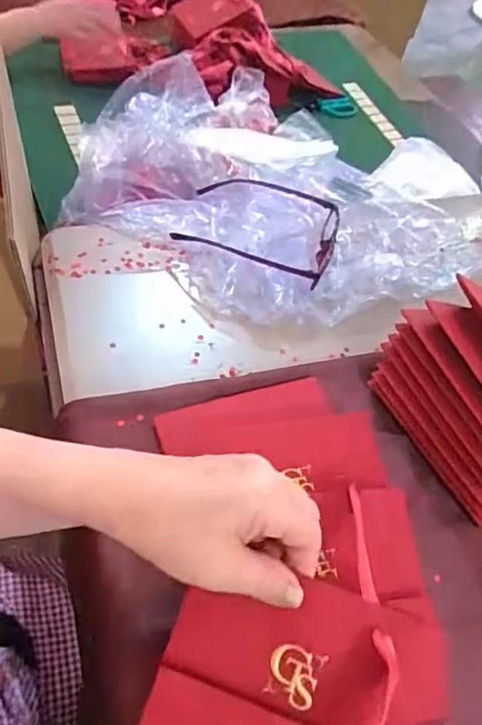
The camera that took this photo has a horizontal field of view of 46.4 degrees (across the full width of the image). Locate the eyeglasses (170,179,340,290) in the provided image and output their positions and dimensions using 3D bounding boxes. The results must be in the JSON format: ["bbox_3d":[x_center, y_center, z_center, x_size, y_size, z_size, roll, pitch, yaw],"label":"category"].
[{"bbox_3d":[0.023,-0.143,0.555,0.149,0.033,0.149,2,55,-3],"label":"eyeglasses"}]

